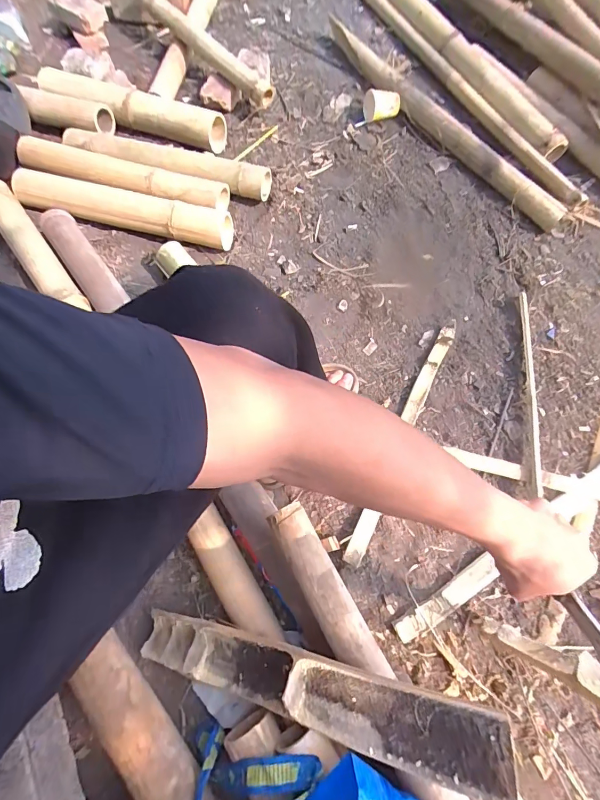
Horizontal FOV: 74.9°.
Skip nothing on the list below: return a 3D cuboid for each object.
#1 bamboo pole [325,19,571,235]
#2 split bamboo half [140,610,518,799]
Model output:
[{"bbox_3d":[0.339,-0.734,1.012,0.086,0.062,0.847,-35,75,-10],"label":"bamboo pole"},{"bbox_3d":[-0.008,0.385,0.533,0.519,0.035,0.087,0,70,27],"label":"split bamboo half"}]

